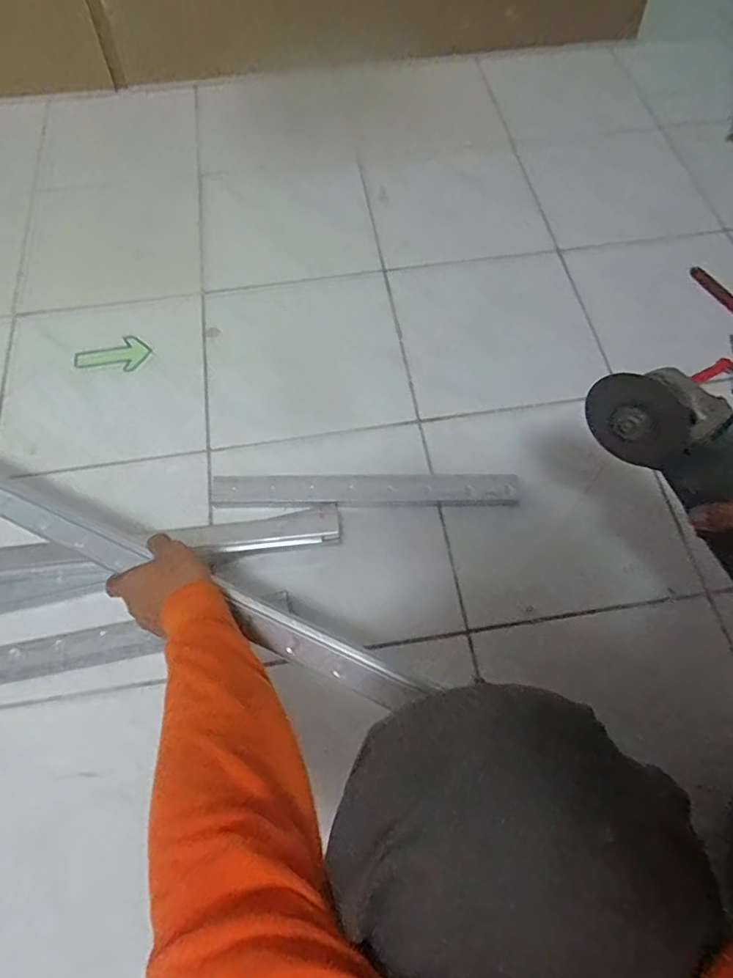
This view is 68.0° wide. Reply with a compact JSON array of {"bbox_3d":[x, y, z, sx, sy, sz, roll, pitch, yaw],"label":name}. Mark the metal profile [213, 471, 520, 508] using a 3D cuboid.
[{"bbox_3d":[-0.003,-0.003,0.709,0.393,0.022,0.050,0,64,0],"label":"metal profile"}]

